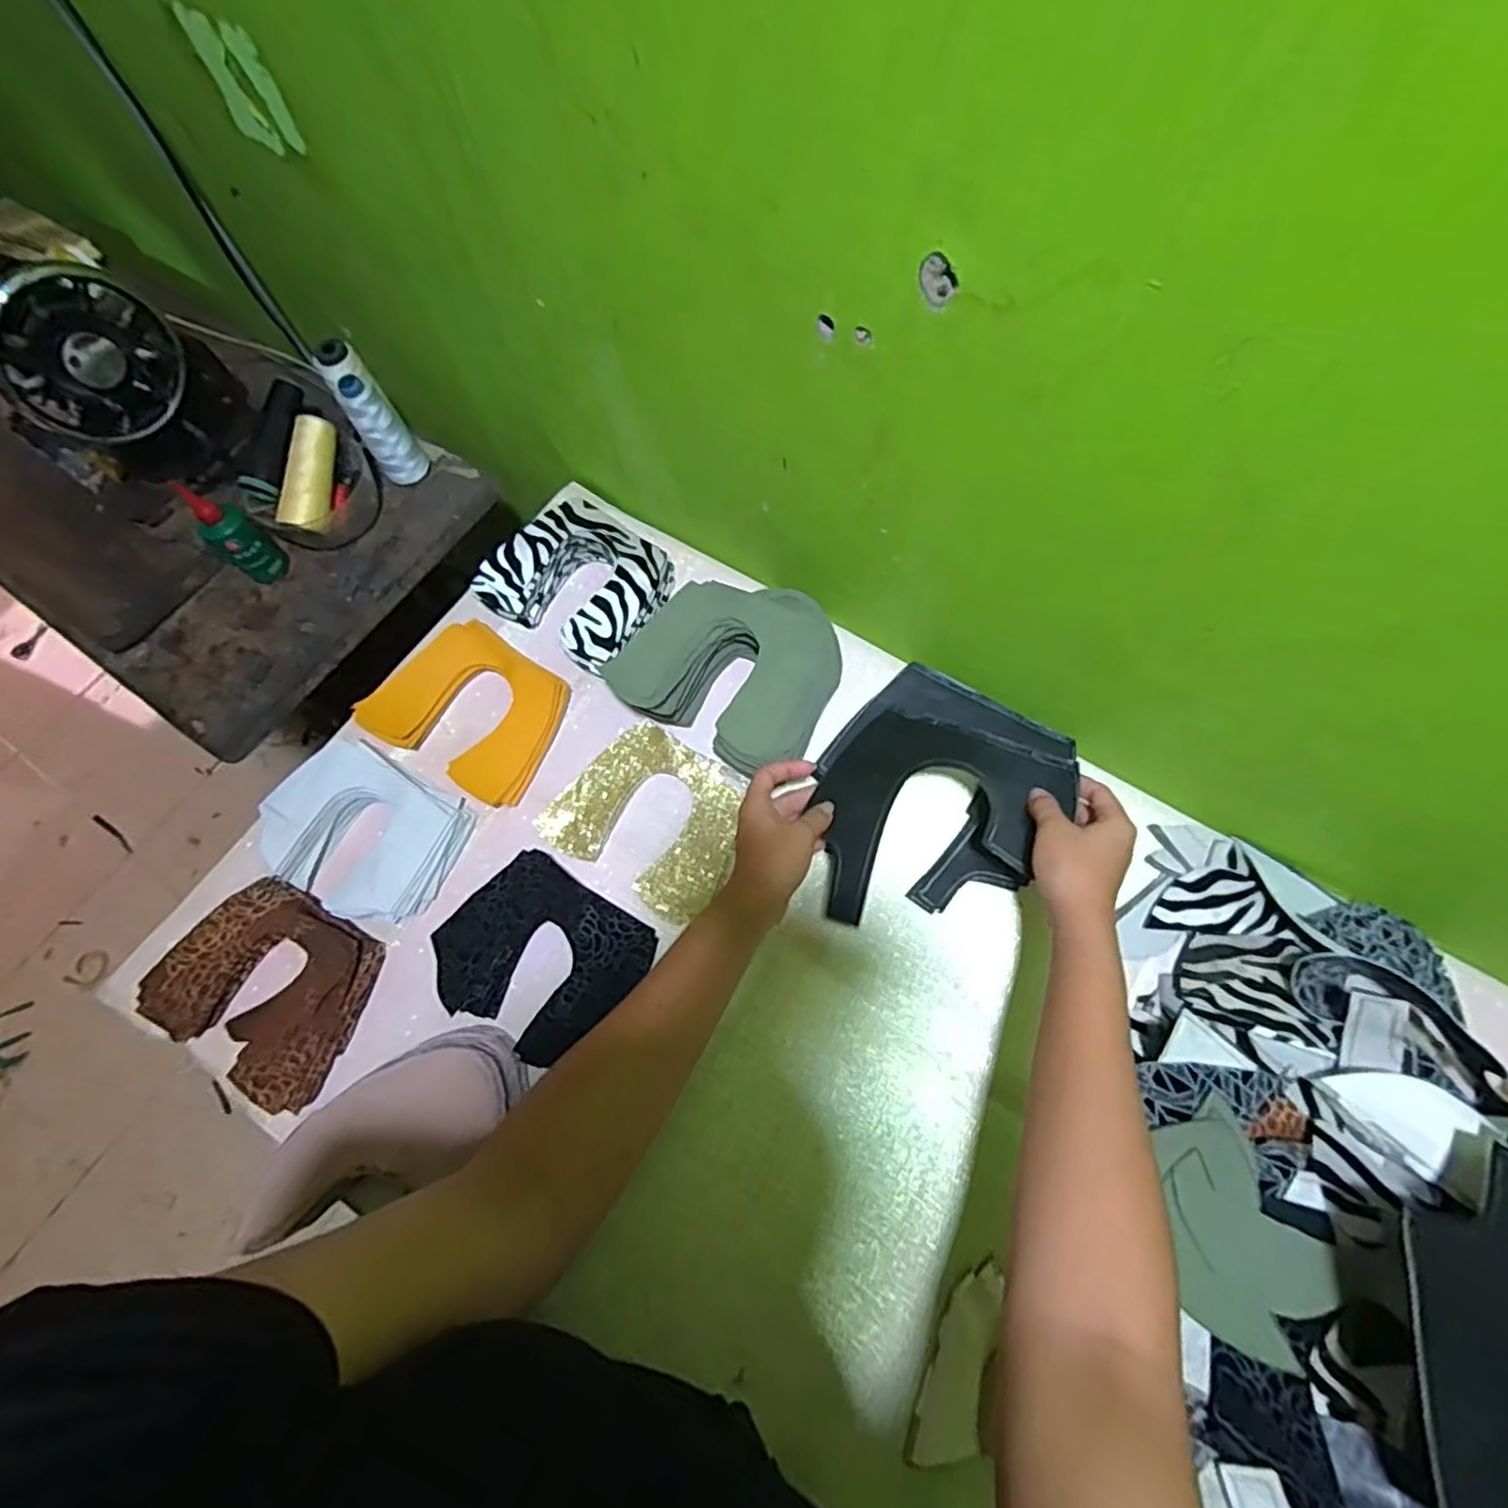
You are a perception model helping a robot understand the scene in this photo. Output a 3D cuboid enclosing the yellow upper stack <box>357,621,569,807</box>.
[{"bbox_3d":[-0.252,-0.042,0.620,0.159,0.034,0.126,28,73,12],"label":"yellow upper stack"}]

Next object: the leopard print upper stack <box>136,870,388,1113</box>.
[{"bbox_3d":[-0.383,0.180,0.544,0.160,0.030,0.134,29,73,13],"label":"leopard print upper stack"}]

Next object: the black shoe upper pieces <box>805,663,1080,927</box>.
[{"bbox_3d":[0.142,0.037,0.545,0.167,0.073,0.231,25,73,11],"label":"black shoe upper pieces"}]

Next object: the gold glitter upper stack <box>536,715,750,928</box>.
[{"bbox_3d":[-0.084,0.051,0.585,0.154,0.020,0.129,30,74,13],"label":"gold glitter upper stack"}]

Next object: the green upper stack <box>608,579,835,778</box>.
[{"bbox_3d":[-0.018,-0.075,0.598,0.172,0.073,0.156,27,73,12],"label":"green upper stack"}]

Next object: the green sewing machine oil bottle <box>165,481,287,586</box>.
[{"bbox_3d":[-0.507,-0.213,0.663,0.055,0.103,0.045,34,75,14],"label":"green sewing machine oil bottle"}]

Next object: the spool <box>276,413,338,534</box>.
[{"bbox_3d":[-0.435,-0.273,0.678,0.033,0.039,0.112,8,89,6],"label":"spool"}]

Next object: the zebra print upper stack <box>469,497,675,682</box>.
[{"bbox_3d":[-0.158,-0.159,0.646,0.152,0.047,0.134,32,74,13],"label":"zebra print upper stack"}]

